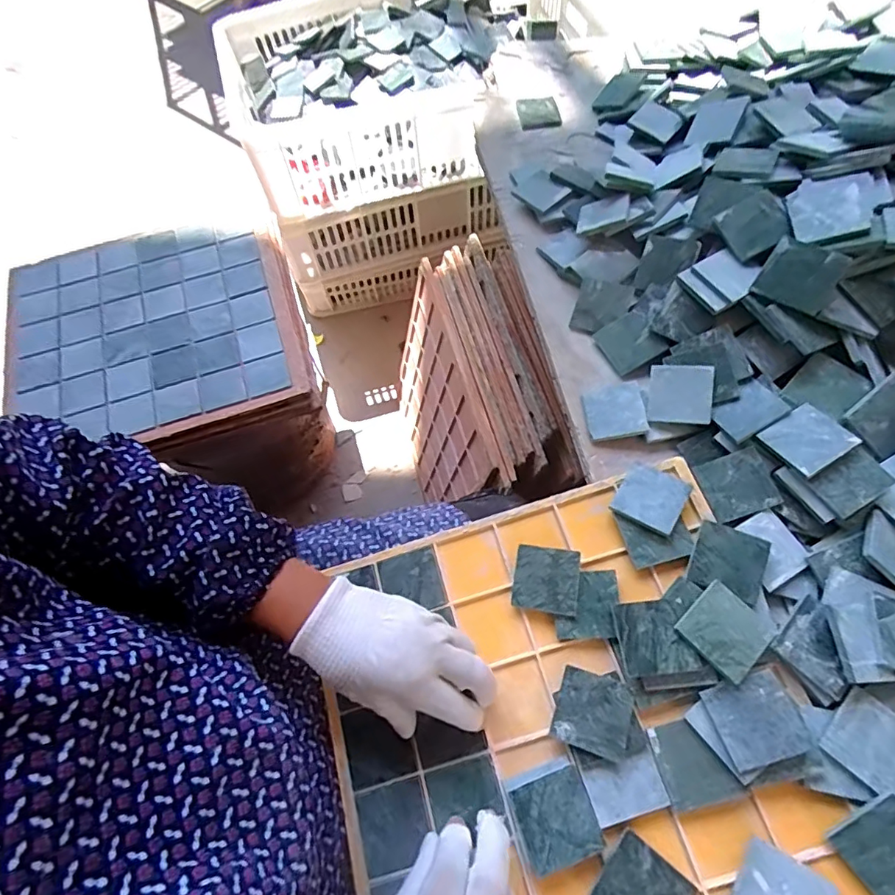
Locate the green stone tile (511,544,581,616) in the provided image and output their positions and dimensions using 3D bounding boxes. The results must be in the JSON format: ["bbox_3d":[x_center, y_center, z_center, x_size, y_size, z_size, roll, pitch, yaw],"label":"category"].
[{"bbox_3d":[0.077,0.103,0.408,0.049,0.004,0.048,5,70,19],"label":"green stone tile"}]

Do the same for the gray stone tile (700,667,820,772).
[{"bbox_3d":[0.201,0.177,0.340,0.050,0.004,0.049,-24,58,6],"label":"gray stone tile"}]

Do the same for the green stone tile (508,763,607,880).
[{"bbox_3d":[0.072,0.245,0.344,0.049,0.010,0.048,-19,66,-7],"label":"green stone tile"}]

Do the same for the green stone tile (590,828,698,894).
[{"bbox_3d":[0.122,0.280,0.326,0.048,0.007,0.050,36,71,17],"label":"green stone tile"}]

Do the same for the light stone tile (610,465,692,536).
[{"bbox_3d":[0.163,0.040,0.418,0.048,0.009,0.048,30,70,15],"label":"light stone tile"}]

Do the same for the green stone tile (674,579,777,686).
[{"bbox_3d":[0.195,0.129,0.366,0.051,0.010,0.050,-41,70,-16],"label":"green stone tile"}]

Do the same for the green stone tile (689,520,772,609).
[{"bbox_3d":[0.210,0.085,0.390,0.047,0.004,0.052,19,68,25],"label":"green stone tile"}]

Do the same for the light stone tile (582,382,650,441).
[{"bbox_3d":[0.147,-0.031,0.458,0.049,0.009,0.047,-16,65,16],"label":"light stone tile"}]

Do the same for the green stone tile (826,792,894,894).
[{"bbox_3d":[0.267,0.244,0.311,0.049,0.008,0.053,-41,65,9],"label":"green stone tile"}]

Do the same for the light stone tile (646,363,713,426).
[{"bbox_3d":[0.199,-0.046,0.447,0.049,0.005,0.049,4,91,23],"label":"light stone tile"}]

